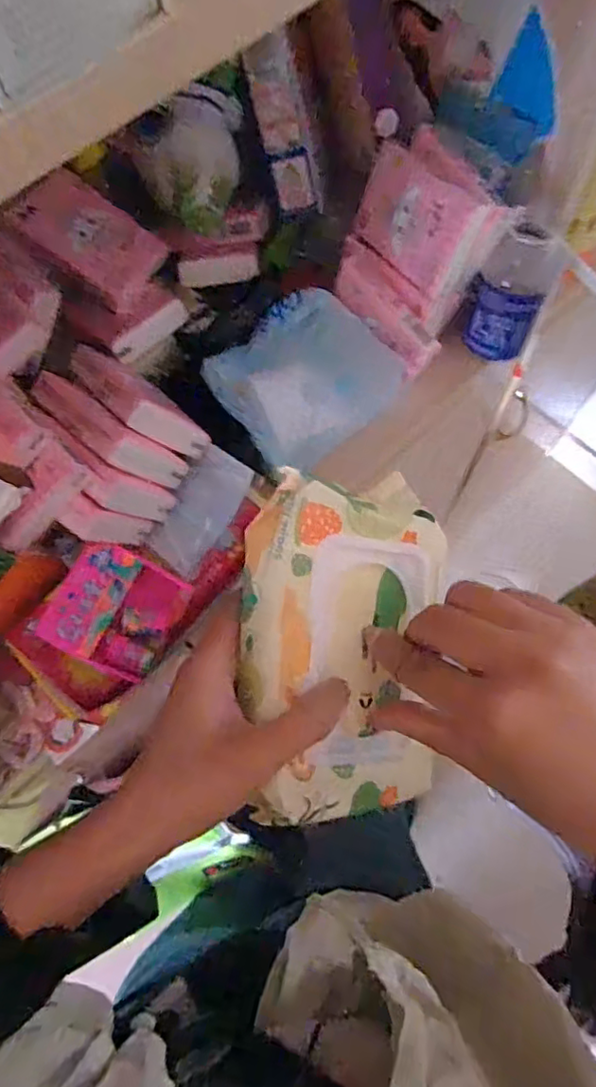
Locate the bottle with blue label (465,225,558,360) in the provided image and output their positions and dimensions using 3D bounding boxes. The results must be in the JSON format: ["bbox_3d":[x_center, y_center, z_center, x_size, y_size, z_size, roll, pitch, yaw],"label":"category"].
[{"bbox_3d":[0.174,-0.202,0.487,0.058,0.101,0.045,23,72,11],"label":"bottle with blue label"}]

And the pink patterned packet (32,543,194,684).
[{"bbox_3d":[-0.127,0.047,0.419,0.081,0.012,0.076,32,76,-23],"label":"pink patterned packet"}]

